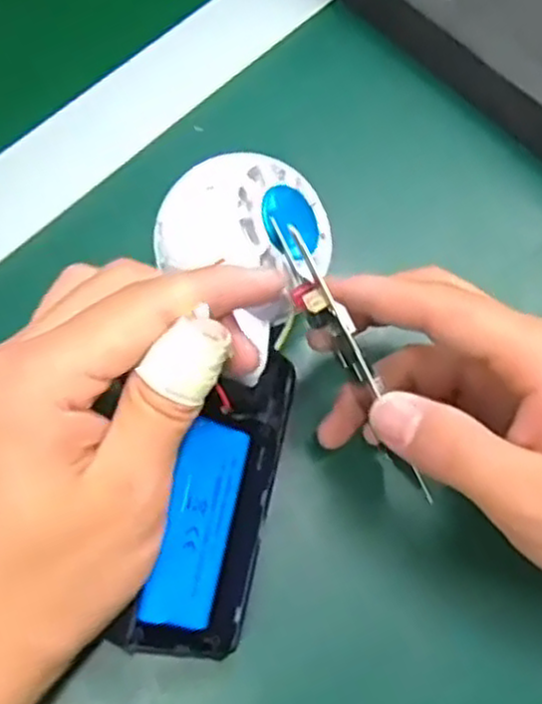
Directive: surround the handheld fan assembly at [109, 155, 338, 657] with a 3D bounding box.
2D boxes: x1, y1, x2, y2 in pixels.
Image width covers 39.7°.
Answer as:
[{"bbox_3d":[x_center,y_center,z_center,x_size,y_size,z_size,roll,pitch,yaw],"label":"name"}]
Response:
[{"bbox_3d":[-0.021,0.013,0.266,0.040,0.064,0.168,4,68,48],"label":"handheld fan assembly"}]

